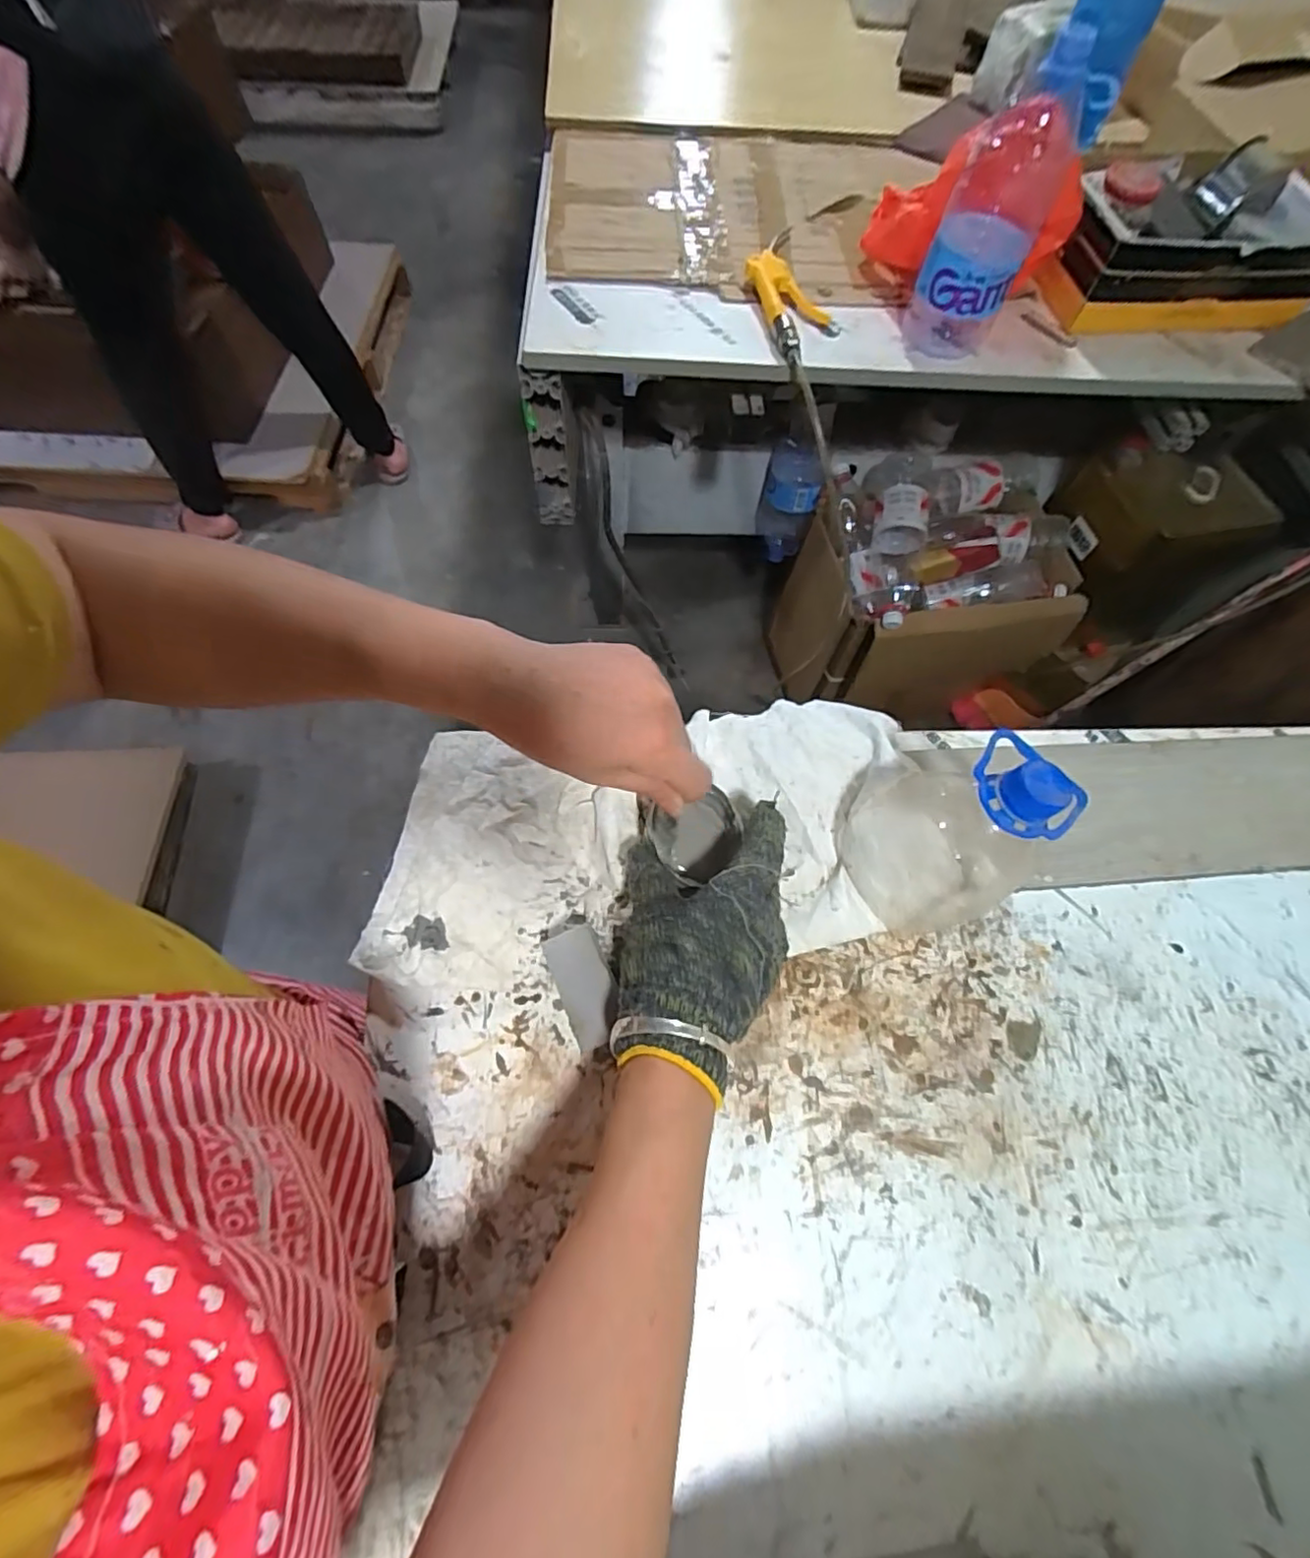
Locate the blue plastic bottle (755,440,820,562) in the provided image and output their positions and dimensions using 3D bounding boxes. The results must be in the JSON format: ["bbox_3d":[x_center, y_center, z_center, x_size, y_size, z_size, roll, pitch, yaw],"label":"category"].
[{"bbox_3d":[0.251,-0.517,1.188,0.106,0.234,0.085,14,65,4],"label":"blue plastic bottle"}]

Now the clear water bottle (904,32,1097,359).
[{"bbox_3d":[0.349,-0.580,0.636,0.102,0.221,0.077,23,66,9],"label":"clear water bottle"}]

